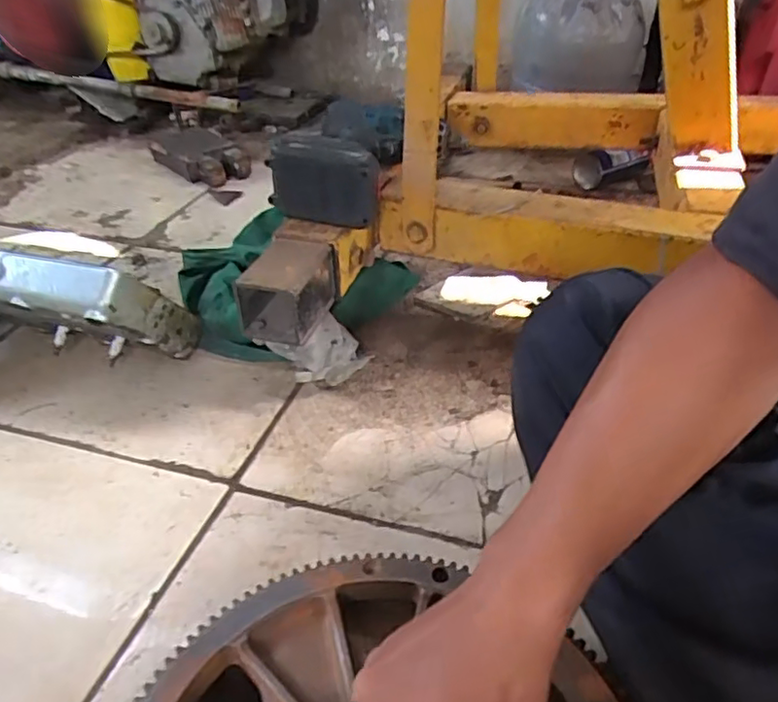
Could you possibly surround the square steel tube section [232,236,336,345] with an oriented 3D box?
[{"bbox_3d":[-0.102,-0.063,0.622,0.064,0.075,0.101,12,37,15],"label":"square steel tube section"}]

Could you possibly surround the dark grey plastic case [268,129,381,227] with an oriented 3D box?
[{"bbox_3d":[-0.065,-0.172,0.647,0.115,0.091,0.038,12,37,15],"label":"dark grey plastic case"}]

